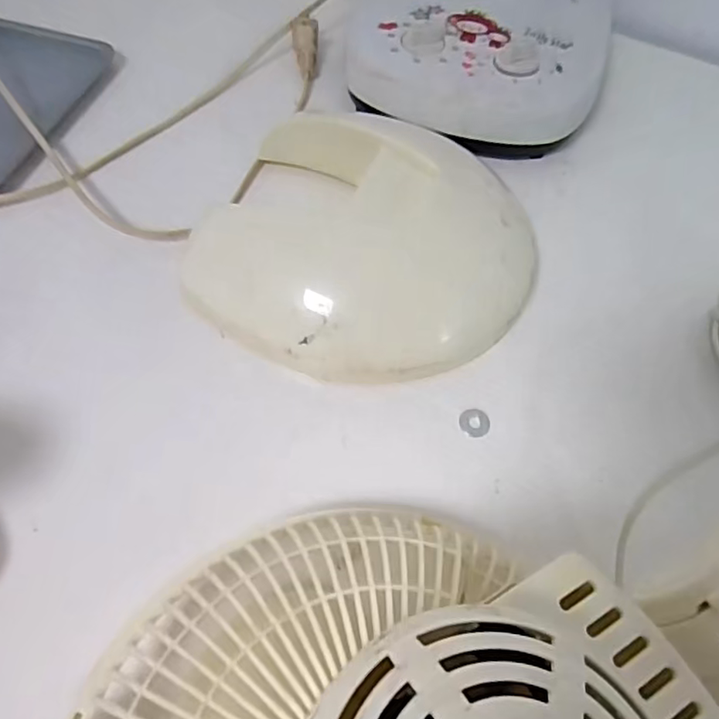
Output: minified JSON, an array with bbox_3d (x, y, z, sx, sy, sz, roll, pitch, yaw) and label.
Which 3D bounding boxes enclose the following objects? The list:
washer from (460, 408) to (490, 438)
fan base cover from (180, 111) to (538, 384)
[{"bbox_3d":[0.061,0.033,0.307,0.016,0.004,0.015,0,68,0],"label":"washer"},{"bbox_3d":[0.005,-0.066,0.333,0.176,0.048,0.166,31,63,14],"label":"fan base cover"}]

